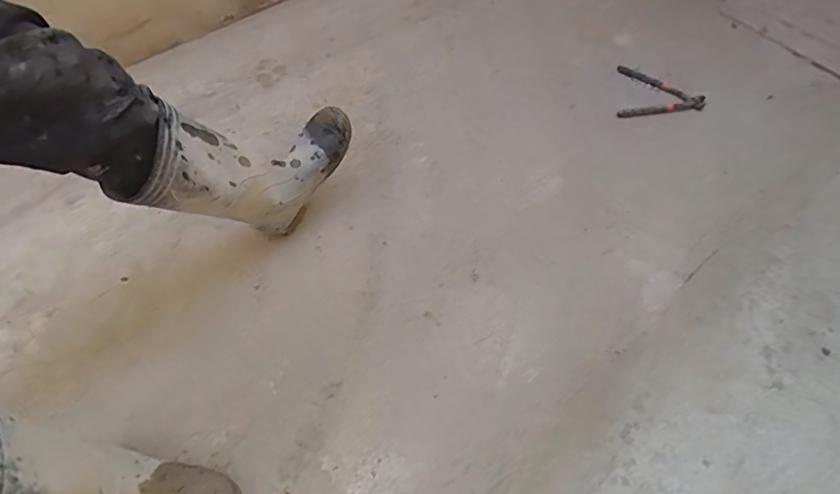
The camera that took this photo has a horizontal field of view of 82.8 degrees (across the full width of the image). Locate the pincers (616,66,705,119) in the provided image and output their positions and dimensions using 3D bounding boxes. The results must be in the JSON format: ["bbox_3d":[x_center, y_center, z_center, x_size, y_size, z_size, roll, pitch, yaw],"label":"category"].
[{"bbox_3d":[0.573,-0.361,1.161,0.217,0.033,0.152,24,58,16],"label":"pincers"}]

